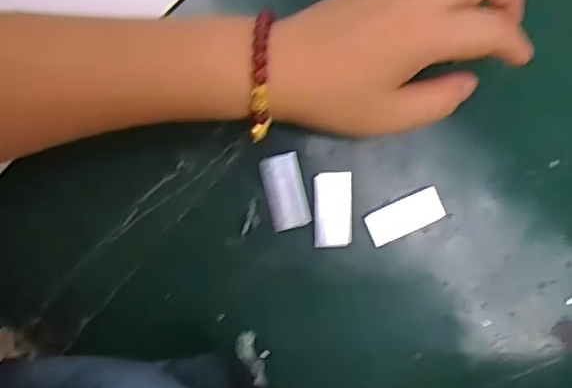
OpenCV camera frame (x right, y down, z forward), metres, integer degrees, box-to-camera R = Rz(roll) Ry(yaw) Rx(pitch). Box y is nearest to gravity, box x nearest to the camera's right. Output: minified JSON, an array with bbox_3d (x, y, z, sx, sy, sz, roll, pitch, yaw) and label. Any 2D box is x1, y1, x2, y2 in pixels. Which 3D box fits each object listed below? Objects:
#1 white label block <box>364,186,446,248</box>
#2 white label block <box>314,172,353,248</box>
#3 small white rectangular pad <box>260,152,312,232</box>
[{"bbox_3d":[0.071,0.014,0.331,0.045,0.006,0.020,-26,95,-2],"label":"white label block"},{"bbox_3d":[0.028,0.009,0.329,0.023,0.004,0.044,-1,94,-4],"label":"white label block"},{"bbox_3d":[0.000,-0.001,0.325,0.023,0.005,0.043,-13,95,-4],"label":"small white rectangular pad"}]

